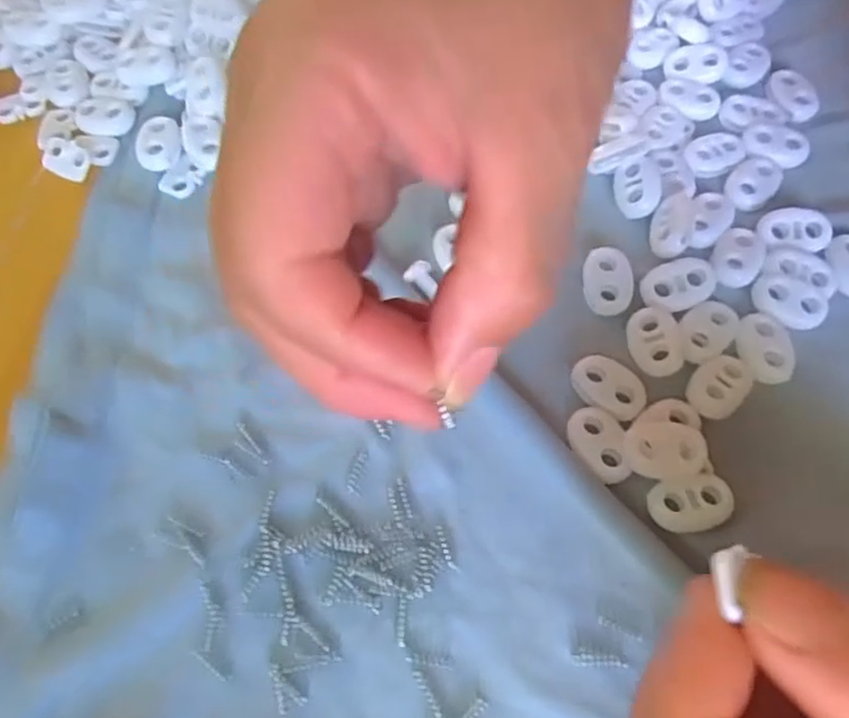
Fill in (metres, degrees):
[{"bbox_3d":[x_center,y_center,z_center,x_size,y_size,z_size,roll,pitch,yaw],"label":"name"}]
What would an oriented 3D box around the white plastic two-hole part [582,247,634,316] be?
[{"bbox_3d":[0.057,-0.025,0.217,0.015,0.004,0.020,2,63,2],"label":"white plastic two-hole part"}]

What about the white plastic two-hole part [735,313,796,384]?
[{"bbox_3d":[0.100,-0.004,0.205,0.016,0.004,0.022,1,63,1],"label":"white plastic two-hole part"}]

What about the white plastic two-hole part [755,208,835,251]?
[{"bbox_3d":[0.119,-0.042,0.223,0.023,0.004,0.013,6,64,4],"label":"white plastic two-hole part"}]

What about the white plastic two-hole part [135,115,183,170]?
[{"bbox_3d":[-0.093,-0.075,0.245,0.014,0.007,0.020,-11,64,-5],"label":"white plastic two-hole part"}]

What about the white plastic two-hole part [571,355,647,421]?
[{"bbox_3d":[0.053,0.007,0.201,0.022,0.004,0.015,37,70,17],"label":"white plastic two-hole part"}]

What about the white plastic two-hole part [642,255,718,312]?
[{"bbox_3d":[0.078,-0.023,0.214,0.022,0.004,0.015,-17,64,-8],"label":"white plastic two-hole part"}]

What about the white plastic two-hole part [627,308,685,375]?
[{"bbox_3d":[0.068,-0.006,0.206,0.016,0.004,0.021,0,63,1],"label":"white plastic two-hole part"}]

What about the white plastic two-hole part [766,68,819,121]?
[{"bbox_3d":[0.133,-0.097,0.253,0.015,0.004,0.022,-16,64,-7],"label":"white plastic two-hole part"}]

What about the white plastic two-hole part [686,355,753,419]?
[{"bbox_3d":[0.085,0.007,0.200,0.014,0.004,0.021,40,70,18],"label":"white plastic two-hole part"}]

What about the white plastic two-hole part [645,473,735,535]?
[{"bbox_3d":[0.071,0.038,0.186,0.022,0.004,0.014,-10,64,-5],"label":"white plastic two-hole part"}]

